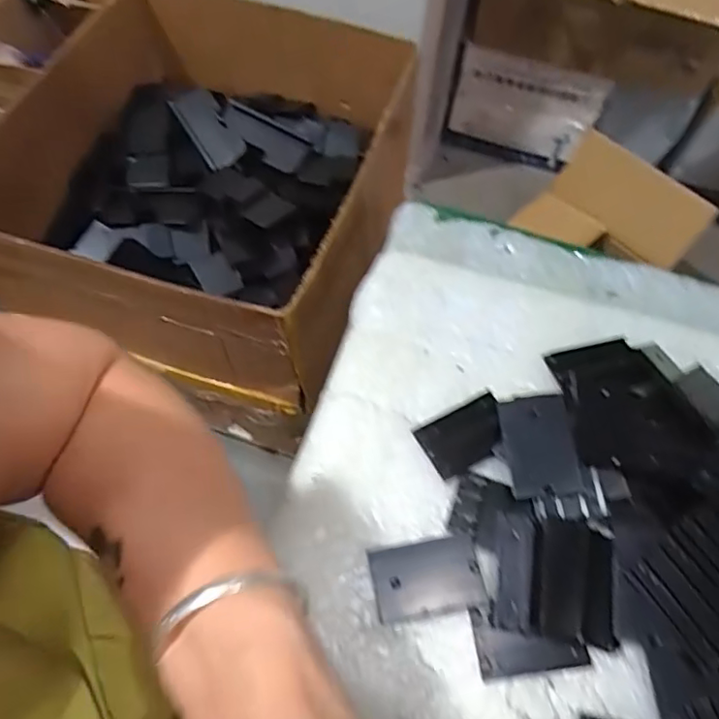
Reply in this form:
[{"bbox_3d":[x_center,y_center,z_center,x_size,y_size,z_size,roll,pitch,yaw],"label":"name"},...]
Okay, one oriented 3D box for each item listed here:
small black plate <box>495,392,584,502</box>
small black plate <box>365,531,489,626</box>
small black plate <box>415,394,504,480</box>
[{"bbox_3d":[0.098,0.046,0.319,0.036,0.010,0.056,-10,63,12],"label":"small black plate"},{"bbox_3d":[0.035,0.113,0.300,0.055,0.004,0.036,-8,63,-6],"label":"small black plate"},{"bbox_3d":[0.062,0.044,0.338,0.051,0.004,0.035,-23,65,-13],"label":"small black plate"}]

